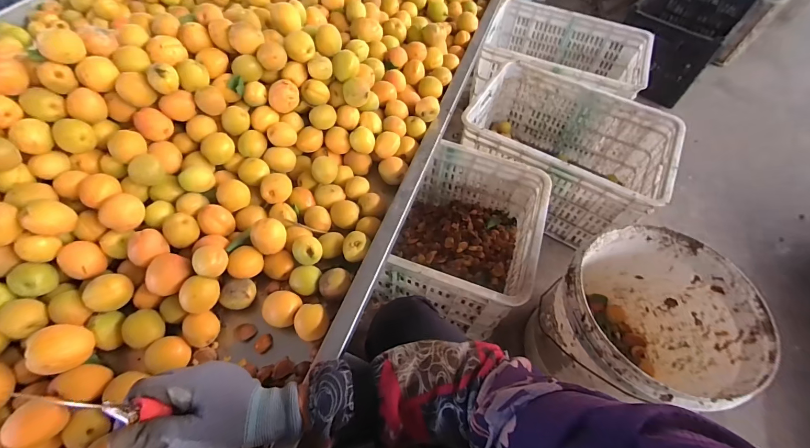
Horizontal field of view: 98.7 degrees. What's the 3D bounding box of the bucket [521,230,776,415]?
[{"bbox_3d":[0.444,0.217,0.714,0.319,0.309,0.300,1,57,-2],"label":"bucket"}]

